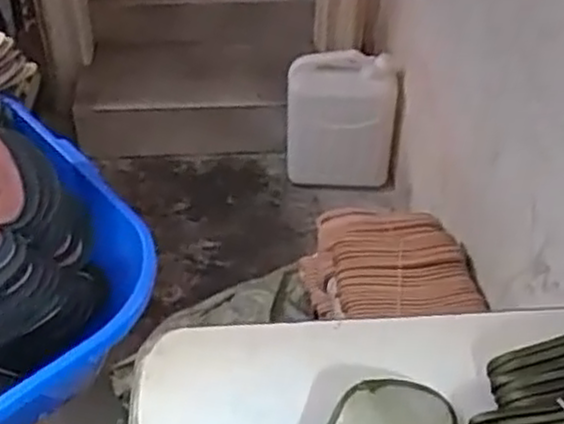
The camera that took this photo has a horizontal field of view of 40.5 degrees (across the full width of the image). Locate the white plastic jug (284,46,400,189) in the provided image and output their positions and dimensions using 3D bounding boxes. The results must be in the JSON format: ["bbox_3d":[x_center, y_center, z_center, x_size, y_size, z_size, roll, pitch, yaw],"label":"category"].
[{"bbox_3d":[0.143,-0.209,1.935,0.265,0.344,0.153,4,42,2],"label":"white plastic jug"}]

